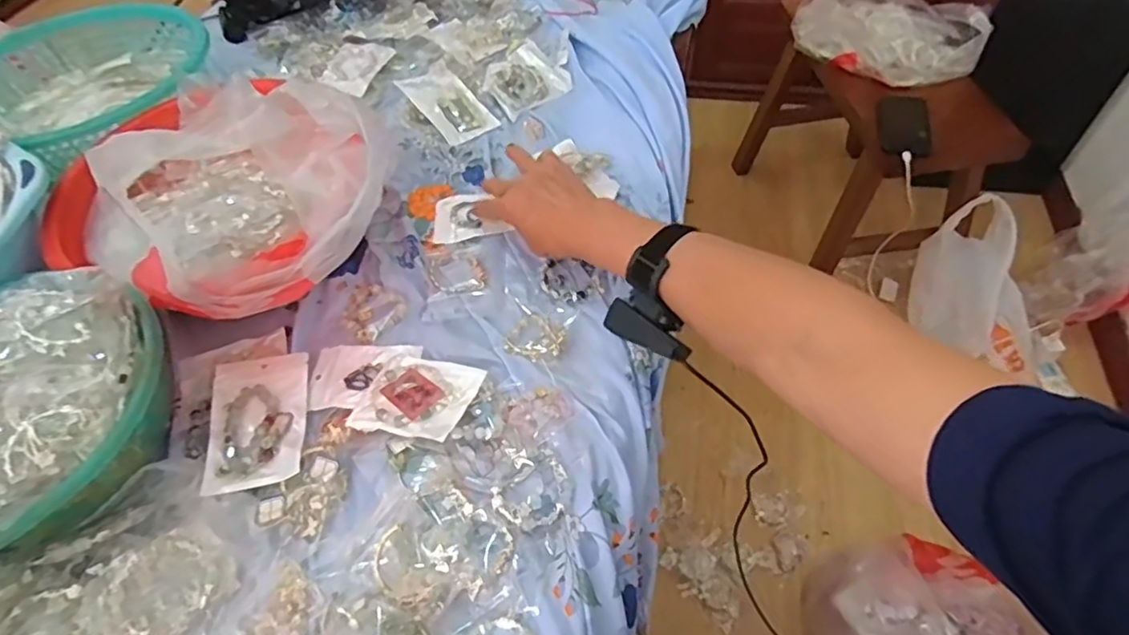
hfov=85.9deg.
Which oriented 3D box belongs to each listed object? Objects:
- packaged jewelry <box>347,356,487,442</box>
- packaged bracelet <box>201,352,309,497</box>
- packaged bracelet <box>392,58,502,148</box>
[{"bbox_3d":[-0.124,0.067,0.513,0.095,0.021,0.075,12,55,12],"label":"packaged jewelry"},{"bbox_3d":[-0.261,0.085,0.518,0.075,0.017,0.128,-14,54,-7],"label":"packaged bracelet"},{"bbox_3d":[-0.151,-0.278,0.770,0.081,0.029,0.150,-33,58,-20],"label":"packaged bracelet"}]

